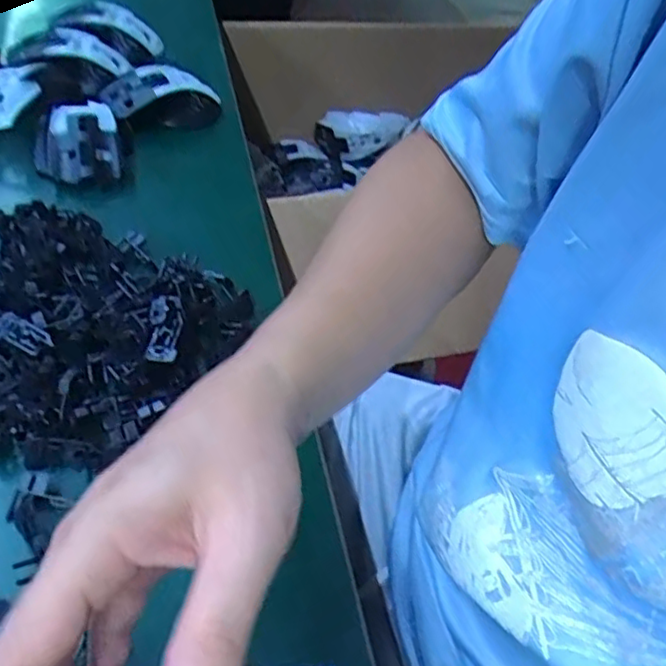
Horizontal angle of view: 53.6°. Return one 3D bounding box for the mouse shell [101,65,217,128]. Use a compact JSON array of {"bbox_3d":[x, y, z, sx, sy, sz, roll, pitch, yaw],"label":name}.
[{"bbox_3d":[-0.172,-0.239,0.663,0.114,0.037,0.069,-11,52,-19],"label":"mouse shell"}]

